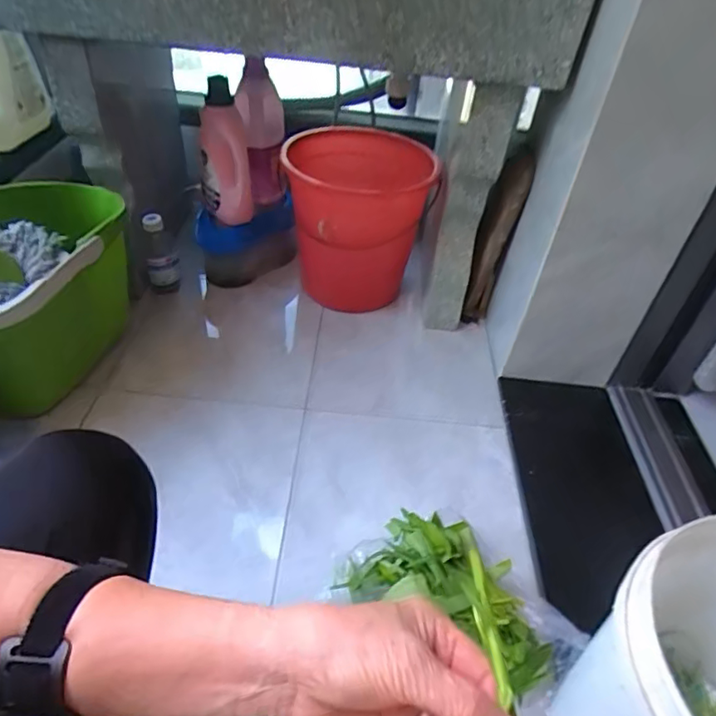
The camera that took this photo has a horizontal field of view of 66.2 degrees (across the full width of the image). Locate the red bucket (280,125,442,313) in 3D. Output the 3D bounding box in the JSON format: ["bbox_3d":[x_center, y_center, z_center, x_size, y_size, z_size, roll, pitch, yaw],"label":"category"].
[{"bbox_3d":[-0.007,-0.326,1.353,0.340,0.376,0.358,4,42,-4],"label":"red bucket"}]

